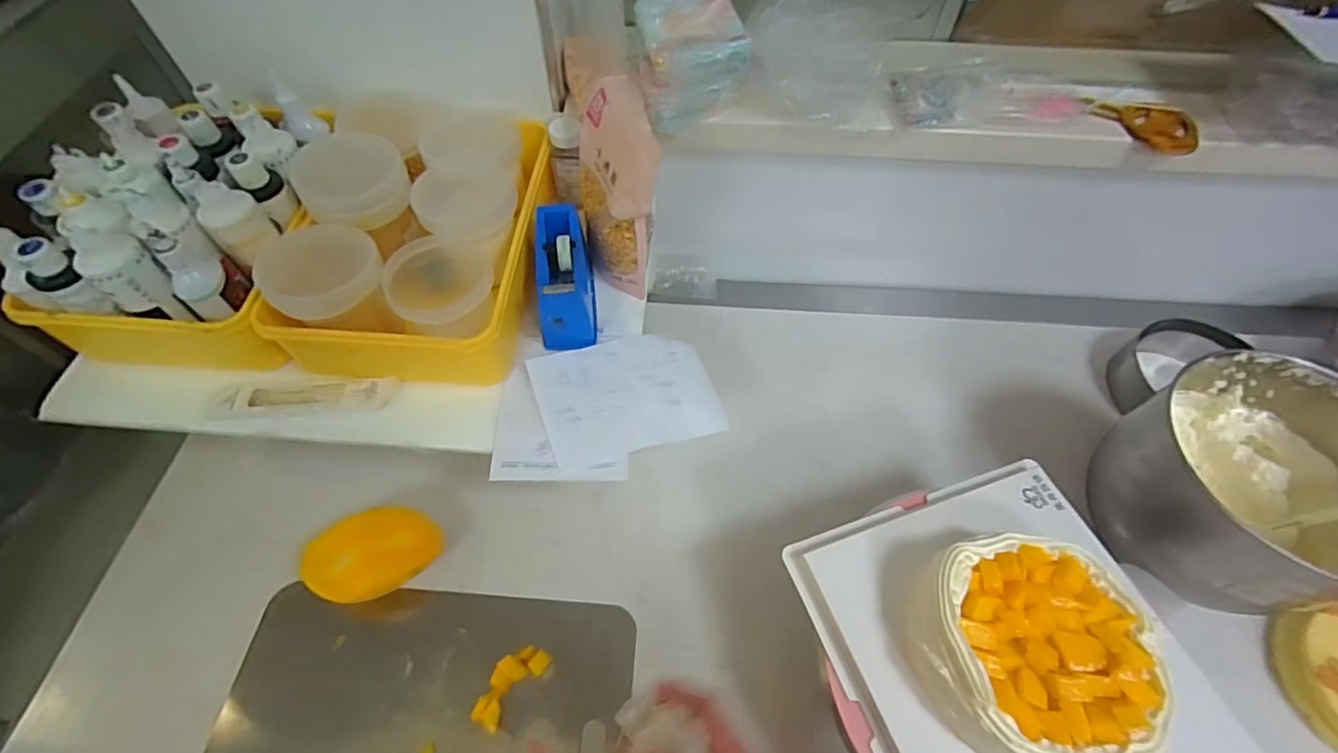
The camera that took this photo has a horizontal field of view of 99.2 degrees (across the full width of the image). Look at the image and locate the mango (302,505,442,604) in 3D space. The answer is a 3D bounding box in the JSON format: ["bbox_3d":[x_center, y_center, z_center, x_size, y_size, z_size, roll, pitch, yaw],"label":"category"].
[{"bbox_3d":[-0.313,0.192,0.612,0.135,0.063,0.087,-19,59,-13],"label":"mango"}]

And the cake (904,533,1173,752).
[{"bbox_3d":[0.276,0.211,0.437,0.164,0.059,0.161,0,57,-1],"label":"cake"}]

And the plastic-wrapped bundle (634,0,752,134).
[{"bbox_3d":[0.022,-0.326,0.615,0.110,0.103,0.113,-3,57,-3],"label":"plastic-wrapped bundle"}]

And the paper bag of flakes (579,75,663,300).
[{"bbox_3d":[-0.056,-0.193,0.594,0.064,0.193,0.136,-11,58,-8],"label":"paper bag of flakes"}]

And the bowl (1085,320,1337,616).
[{"bbox_3d":[0.561,0.111,0.574,0.246,0.161,0.226,-3,57,-3],"label":"bowl"}]

